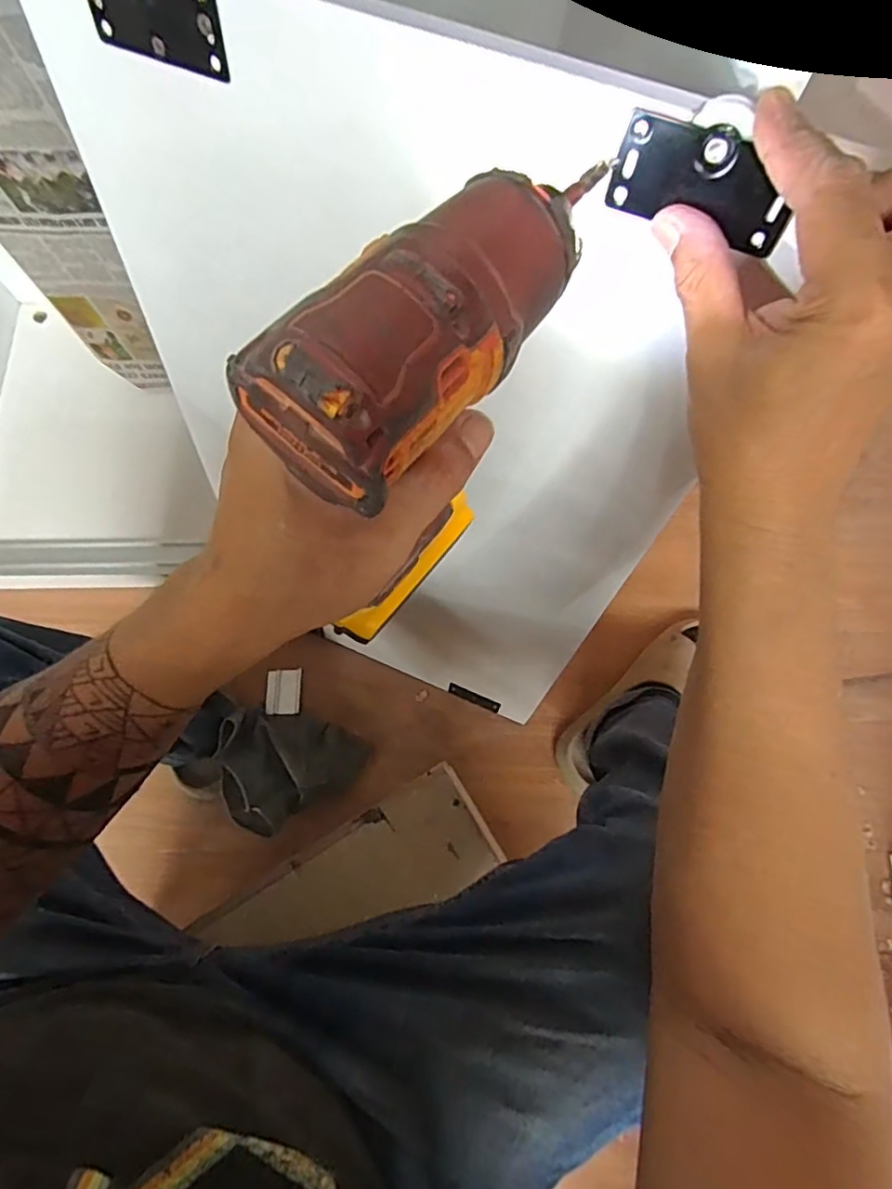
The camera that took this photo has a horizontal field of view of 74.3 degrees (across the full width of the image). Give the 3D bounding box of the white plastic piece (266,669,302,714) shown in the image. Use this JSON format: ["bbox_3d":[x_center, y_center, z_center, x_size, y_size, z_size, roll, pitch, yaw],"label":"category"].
[{"bbox_3d":[-0.229,0.138,0.833,0.046,0.011,0.063,-1,74,-1],"label":"white plastic piece"}]

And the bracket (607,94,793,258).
[{"bbox_3d":[0.107,-0.170,0.238,0.073,0.038,0.022,30,76,7],"label":"bracket"}]

